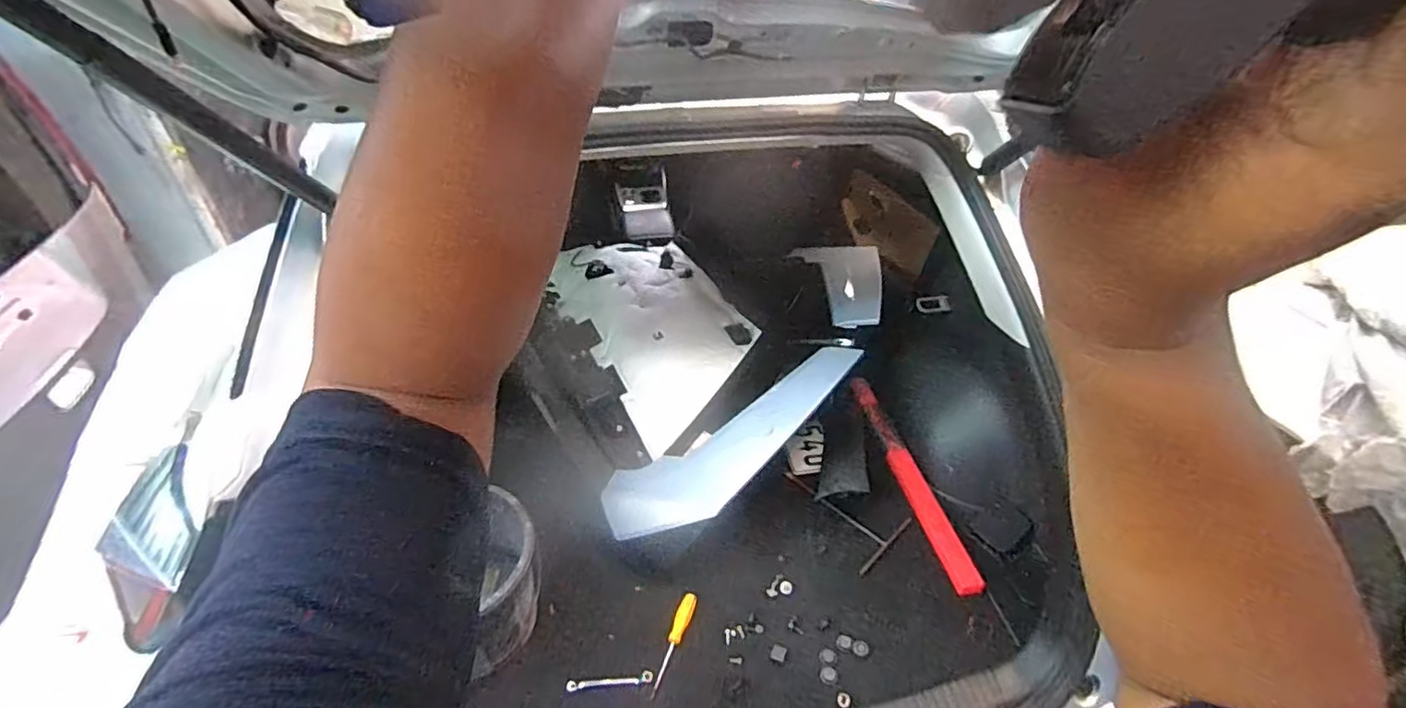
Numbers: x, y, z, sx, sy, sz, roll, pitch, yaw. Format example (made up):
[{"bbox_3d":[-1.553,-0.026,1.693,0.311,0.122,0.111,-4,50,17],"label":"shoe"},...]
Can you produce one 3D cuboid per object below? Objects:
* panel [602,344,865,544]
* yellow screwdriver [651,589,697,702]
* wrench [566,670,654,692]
[{"bbox_3d":[0.076,0.167,1.216,0.586,0.041,0.182,-35,44,-12],"label":"panel"},{"bbox_3d":[-0.053,0.492,1.043,0.027,0.020,0.178,11,39,20],"label":"yellow screwdriver"},{"bbox_3d":[-0.152,0.536,0.998,0.137,0.014,0.019,-7,37,-5],"label":"wrench"}]

